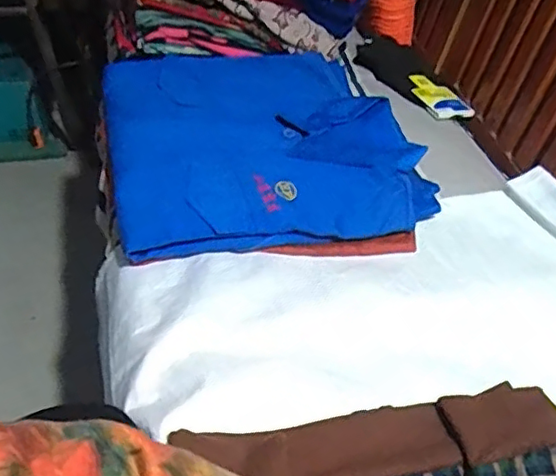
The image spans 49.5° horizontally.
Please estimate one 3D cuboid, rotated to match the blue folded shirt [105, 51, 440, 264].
[{"bbox_3d":[-0.017,-0.123,0.722,0.350,0.028,0.350,-4,45,-12],"label":"blue folded shirt"}]

